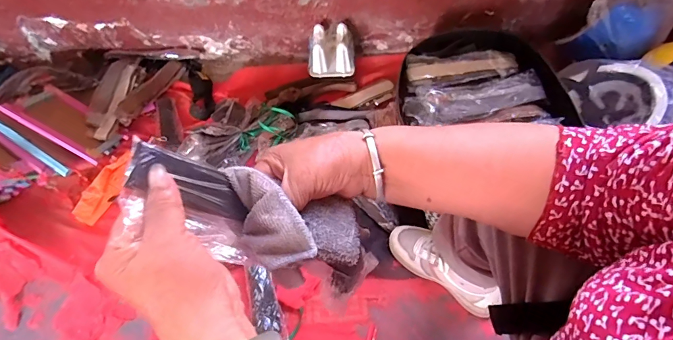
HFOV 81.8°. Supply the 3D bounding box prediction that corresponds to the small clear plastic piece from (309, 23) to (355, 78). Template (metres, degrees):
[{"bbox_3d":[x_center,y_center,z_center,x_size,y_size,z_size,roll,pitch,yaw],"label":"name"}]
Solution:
[{"bbox_3d":[-0.014,-0.321,1.049,0.123,0.102,0.098,2,59,4],"label":"small clear plastic piece"}]

